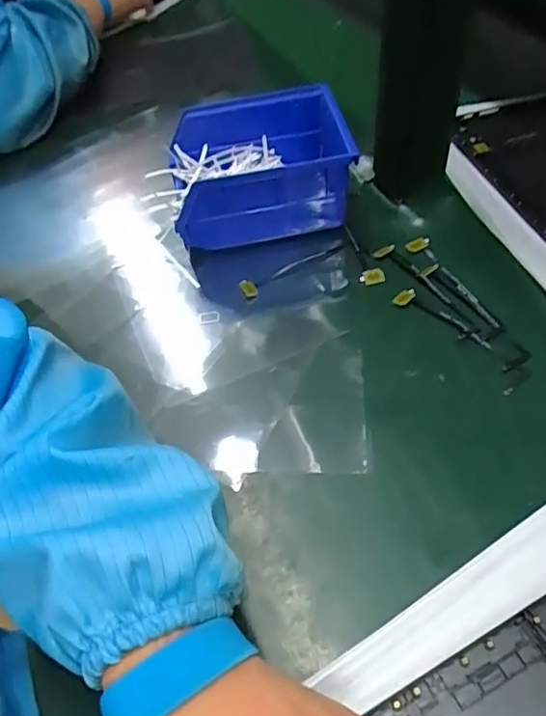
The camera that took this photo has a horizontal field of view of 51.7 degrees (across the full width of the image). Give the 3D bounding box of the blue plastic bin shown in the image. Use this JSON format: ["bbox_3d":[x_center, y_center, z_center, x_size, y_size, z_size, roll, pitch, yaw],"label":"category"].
[{"bbox_3d":[-0.010,-0.148,0.445,0.136,0.074,0.105,-8,53,-3],"label":"blue plastic bin"}]

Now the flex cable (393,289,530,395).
[{"bbox_3d":[0.121,-0.015,0.373,0.022,0.004,0.103,-35,58,-21],"label":"flex cable"}]

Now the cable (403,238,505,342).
[{"bbox_3d":[0.129,-0.052,0.401,0.016,0.005,0.104,-20,54,-11],"label":"cable"}]

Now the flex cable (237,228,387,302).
[{"bbox_3d":[0.026,-0.063,0.425,0.099,0.011,0.060,-20,54,-11],"label":"flex cable"}]

